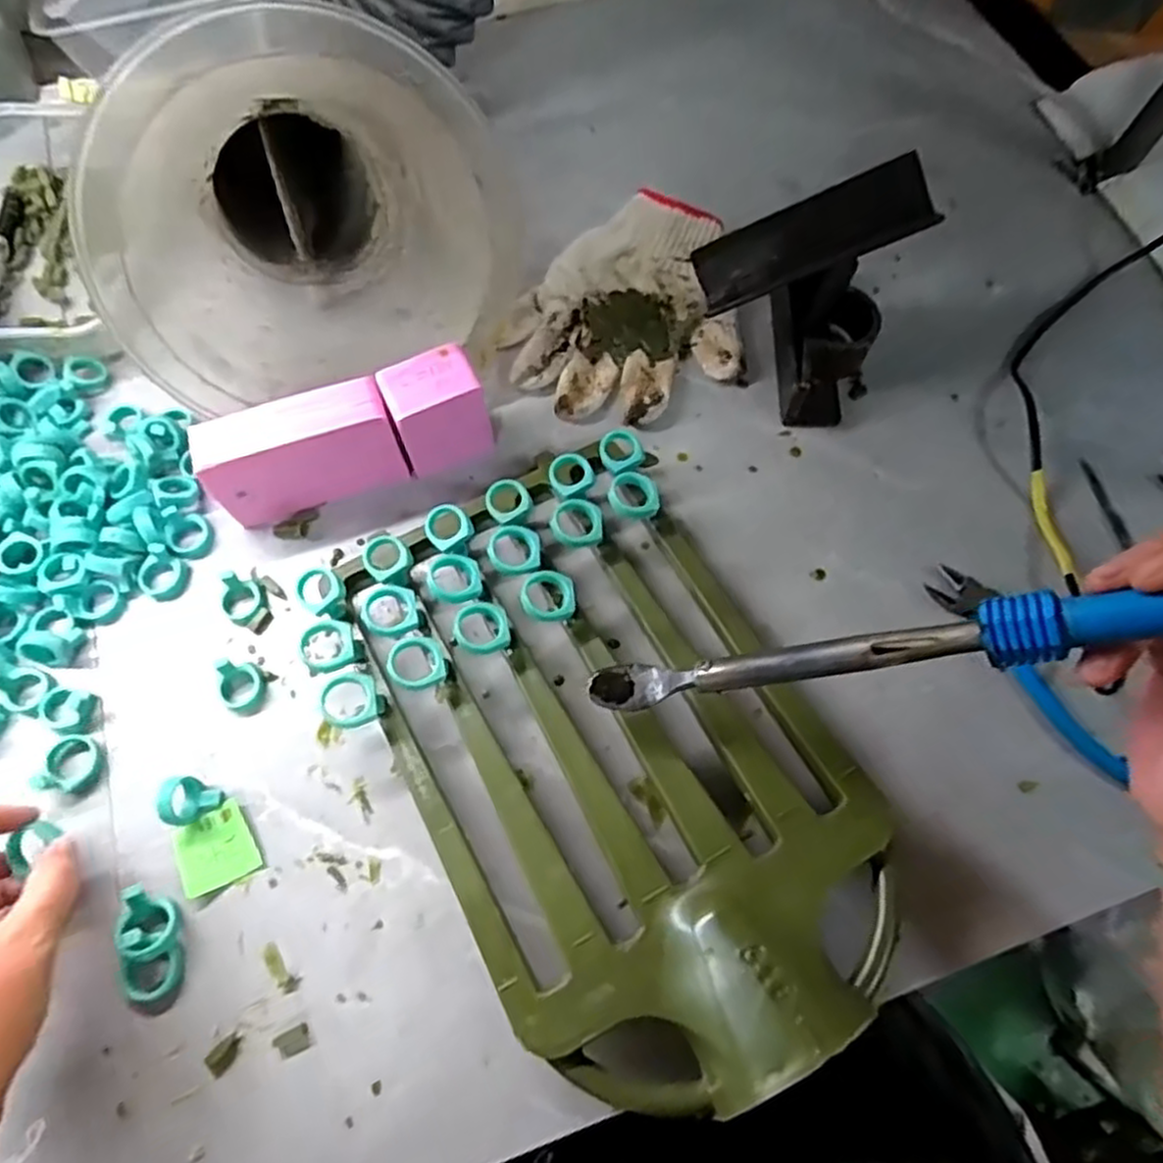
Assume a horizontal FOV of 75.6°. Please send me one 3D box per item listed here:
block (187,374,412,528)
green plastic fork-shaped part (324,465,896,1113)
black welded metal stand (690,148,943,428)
[{"bbox_3d":[-0.166,-0.077,0.446,0.112,0.066,0.040,-20,69,-9],"label":"block"},{"bbox_3d":[0.013,0.071,0.373,0.196,0.080,0.318,-27,70,-11],"label":"green plastic fork-shaped part"},{"bbox_3d":[0.139,-0.177,0.465,0.115,0.120,0.101,-3,67,-2],"label":"black welded metal stand"}]

